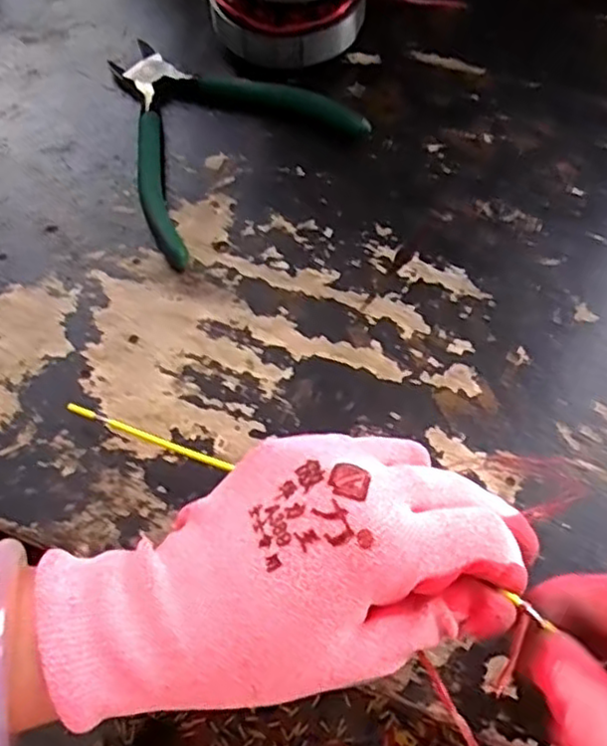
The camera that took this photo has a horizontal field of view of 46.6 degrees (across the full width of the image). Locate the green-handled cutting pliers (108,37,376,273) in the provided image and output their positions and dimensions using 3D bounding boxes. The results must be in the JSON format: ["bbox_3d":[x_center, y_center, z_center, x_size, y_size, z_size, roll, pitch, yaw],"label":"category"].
[{"bbox_3d":[-0.052,-0.142,0.391,0.139,0.015,0.129,-38,71,-12],"label":"green-handled cutting pliers"}]

